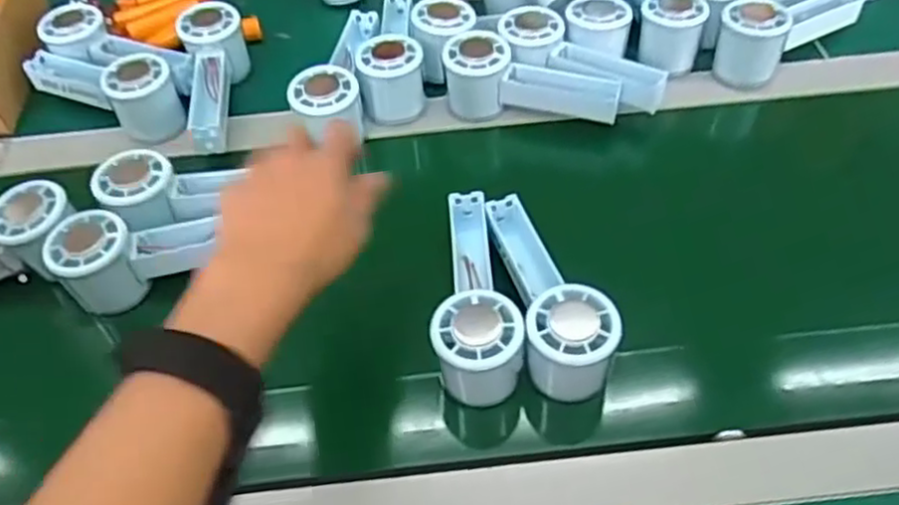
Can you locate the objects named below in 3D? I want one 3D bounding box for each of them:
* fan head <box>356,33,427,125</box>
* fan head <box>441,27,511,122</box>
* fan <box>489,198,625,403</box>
[{"bbox_3d":[-0.050,-0.152,0.630,0.057,0.059,0.047,-14,53,-7],"label":"fan head"},{"bbox_3d":[0.024,-0.155,0.629,0.056,0.061,0.048,-2,53,2],"label":"fan head"},{"bbox_3d":[0.068,0.025,0.496,0.059,0.067,0.155,-10,53,-4],"label":"fan"}]

